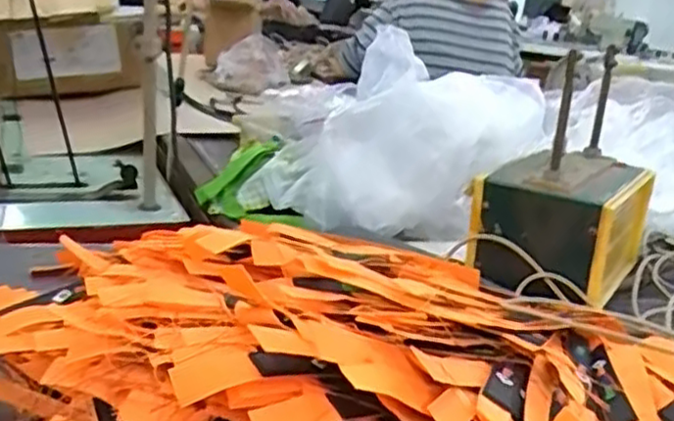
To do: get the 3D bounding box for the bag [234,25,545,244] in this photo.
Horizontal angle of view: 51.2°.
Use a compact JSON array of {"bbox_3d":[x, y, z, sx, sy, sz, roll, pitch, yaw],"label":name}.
[{"bbox_3d":[0.085,-0.102,0.918,0.243,0.178,0.376,22,24,36],"label":"bag"}]

